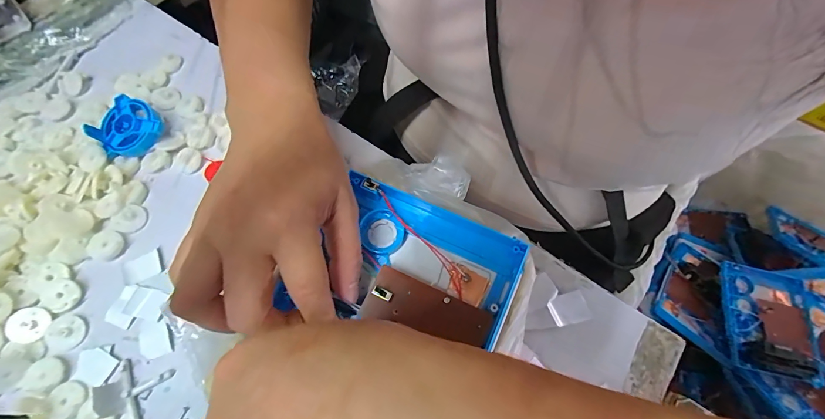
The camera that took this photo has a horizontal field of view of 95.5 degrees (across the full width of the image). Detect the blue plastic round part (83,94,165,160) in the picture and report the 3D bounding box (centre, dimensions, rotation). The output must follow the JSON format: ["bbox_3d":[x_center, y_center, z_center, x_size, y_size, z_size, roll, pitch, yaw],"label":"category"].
[{"bbox_3d":[-0.238,-0.066,0.314,0.048,0.021,0.048,0,66,0],"label":"blue plastic round part"}]

